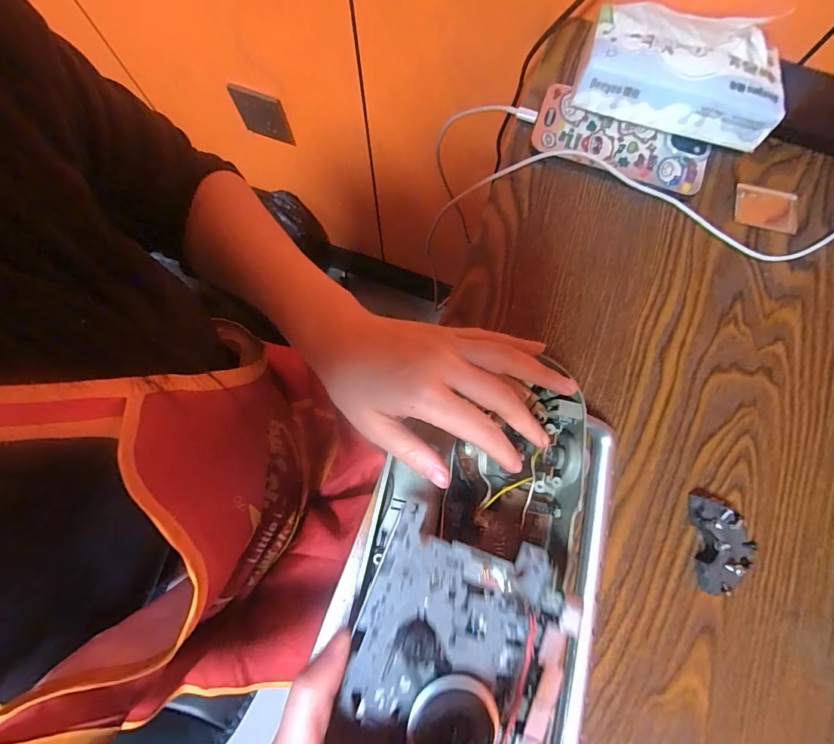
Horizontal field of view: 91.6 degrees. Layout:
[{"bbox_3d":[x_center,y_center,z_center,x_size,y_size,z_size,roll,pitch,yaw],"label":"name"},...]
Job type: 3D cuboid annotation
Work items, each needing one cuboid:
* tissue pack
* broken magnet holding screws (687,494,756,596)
[{"bbox_3d":[0.207,-0.239,0.320,0.142,0.051,0.088,17,78,4],"label":"tissue pack"},{"bbox_3d":[0.204,0.116,0.273,0.031,0.019,0.059,2,78,1],"label":"broken magnet holding screws"}]

